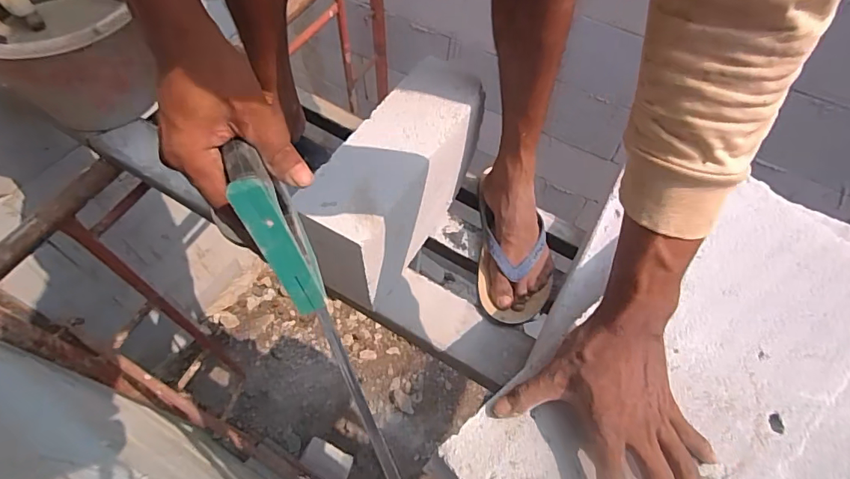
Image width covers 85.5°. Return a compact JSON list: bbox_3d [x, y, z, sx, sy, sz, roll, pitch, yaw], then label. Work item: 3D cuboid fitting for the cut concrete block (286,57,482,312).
[{"bbox_3d":[-0.038,-0.067,0.632,0.100,0.208,0.286,28,60,14],"label":"cut concrete block"}]

